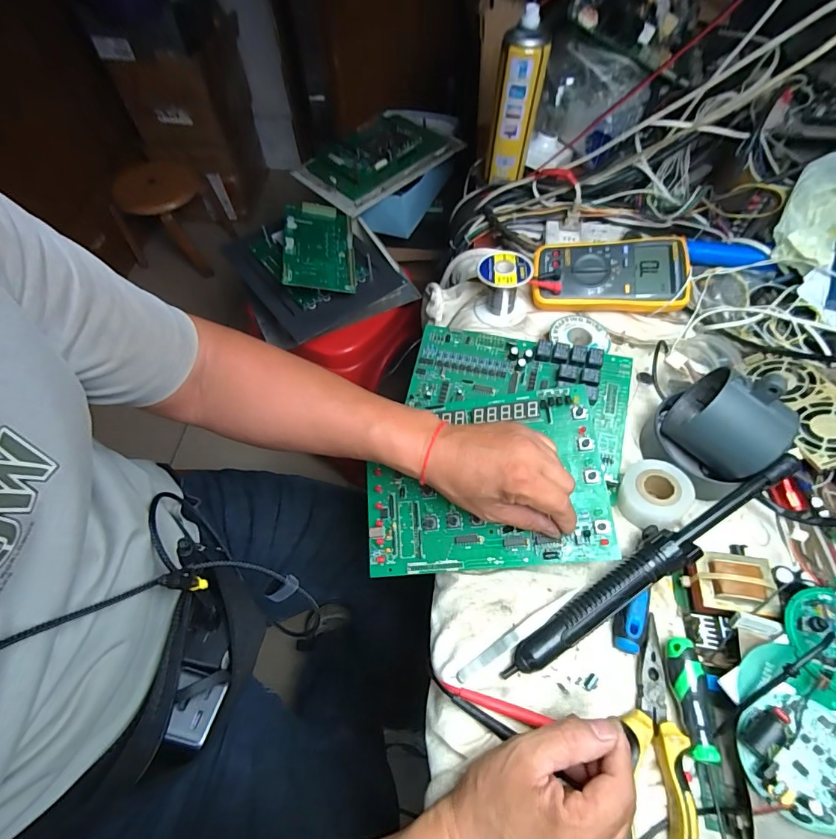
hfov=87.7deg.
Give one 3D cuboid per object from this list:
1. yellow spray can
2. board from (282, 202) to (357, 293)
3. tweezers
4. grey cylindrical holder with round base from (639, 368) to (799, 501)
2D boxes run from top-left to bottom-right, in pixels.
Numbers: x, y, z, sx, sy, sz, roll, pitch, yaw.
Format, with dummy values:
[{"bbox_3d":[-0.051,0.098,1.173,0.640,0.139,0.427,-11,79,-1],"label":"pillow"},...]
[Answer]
[{"bbox_3d":[0.144,-0.461,0.640,0.066,0.197,0.056,9,60,6],"label":"yellow spray can"},{"bbox_3d":[-0.174,-0.306,0.770,0.120,0.017,0.205,2,64,-17],"label":"board"},{"bbox_3d":[0.082,0.178,0.360,0.117,0.015,0.012,-29,63,-15],"label":"tweezers"},{"bbox_3d":[0.280,0.010,0.413,0.082,0.117,0.099,-34,65,-18],"label":"grey cylindrical holder with round base"}]

